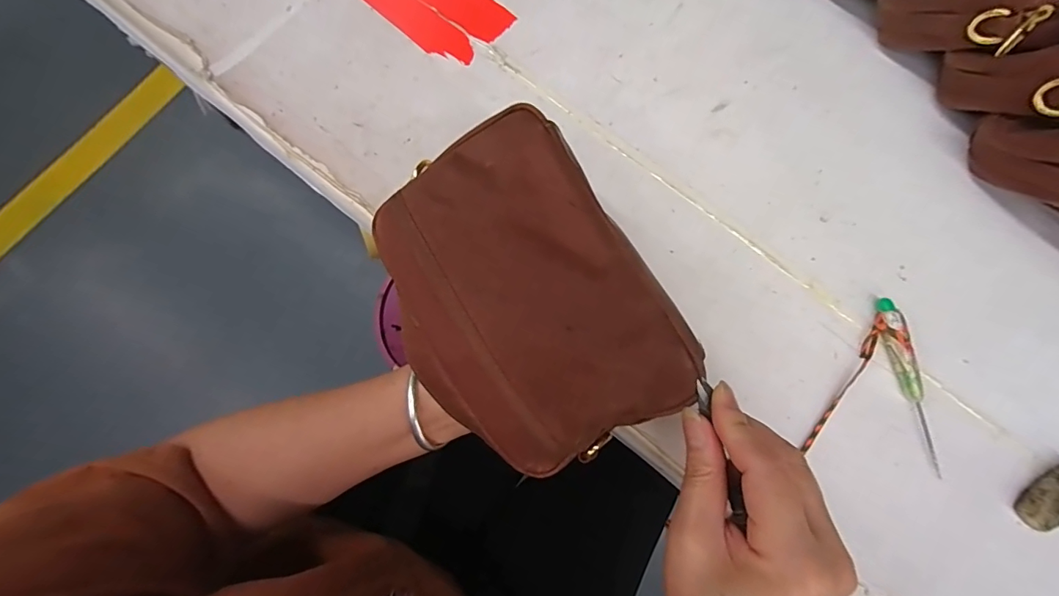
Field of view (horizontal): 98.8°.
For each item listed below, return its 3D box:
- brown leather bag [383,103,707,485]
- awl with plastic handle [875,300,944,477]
[{"bbox_3d":[-0.005,0.002,0.248,0.128,0.045,0.172,-36,83,6],"label":"brown leather bag"},{"bbox_3d":[0.254,0.057,0.303,0.015,0.014,0.114,-12,80,-4],"label":"awl with plastic handle"}]

